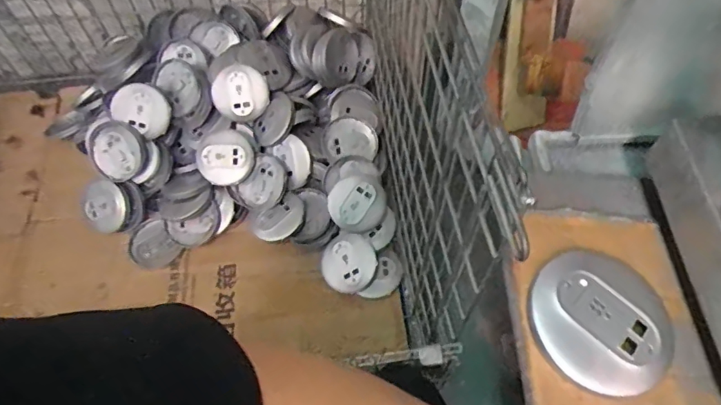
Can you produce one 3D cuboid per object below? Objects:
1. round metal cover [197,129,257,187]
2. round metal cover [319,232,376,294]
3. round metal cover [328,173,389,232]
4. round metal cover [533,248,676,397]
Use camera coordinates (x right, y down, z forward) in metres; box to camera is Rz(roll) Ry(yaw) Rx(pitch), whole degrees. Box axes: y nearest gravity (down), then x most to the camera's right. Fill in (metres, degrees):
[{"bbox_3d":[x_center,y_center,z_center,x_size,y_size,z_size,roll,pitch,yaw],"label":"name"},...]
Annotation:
[{"bbox_3d":[-0.311,-0.101,1.141,0.119,0.038,0.126,-2,103,-8],"label":"round metal cover"},{"bbox_3d":[-0.027,0.138,1.111,0.124,0.022,0.125,-1,82,9],"label":"round metal cover"},{"bbox_3d":[-0.006,0.002,1.120,0.129,0.030,0.125,0,98,1],"label":"round metal cover"},{"bbox_3d":[0.227,0.104,0.454,0.128,0.020,0.126,-1,59,1],"label":"round metal cover"}]

